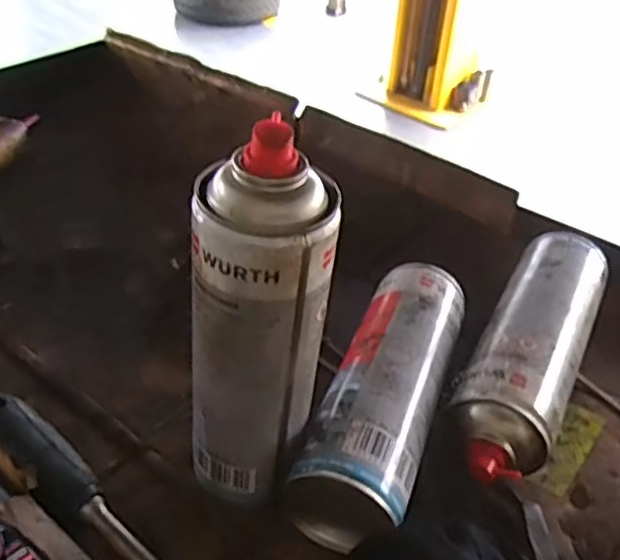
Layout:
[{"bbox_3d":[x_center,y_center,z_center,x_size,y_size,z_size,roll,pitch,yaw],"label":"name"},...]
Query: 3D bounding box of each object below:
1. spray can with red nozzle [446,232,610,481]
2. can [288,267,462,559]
[{"bbox_3d":[0.150,0.045,0.456,0.066,0.060,0.227,22,43,20],"label":"spray can with red nozzle"},{"bbox_3d":[0.049,0.069,0.414,0.065,0.055,0.204,16,41,14],"label":"can"}]

